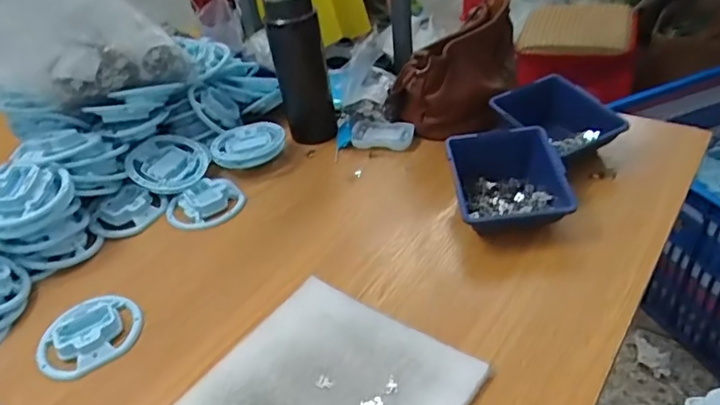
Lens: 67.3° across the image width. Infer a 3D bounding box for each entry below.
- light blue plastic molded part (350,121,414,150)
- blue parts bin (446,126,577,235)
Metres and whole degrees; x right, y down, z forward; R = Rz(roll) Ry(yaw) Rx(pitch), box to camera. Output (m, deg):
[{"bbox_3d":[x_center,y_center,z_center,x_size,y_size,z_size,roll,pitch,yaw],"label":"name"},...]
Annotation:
[{"bbox_3d":[0.033,-0.100,0.794,0.093,0.023,0.045,7,41,17],"label":"light blue plastic molded part"},{"bbox_3d":[0.174,-0.018,0.629,0.126,0.069,0.134,-7,39,1],"label":"blue parts bin"}]

